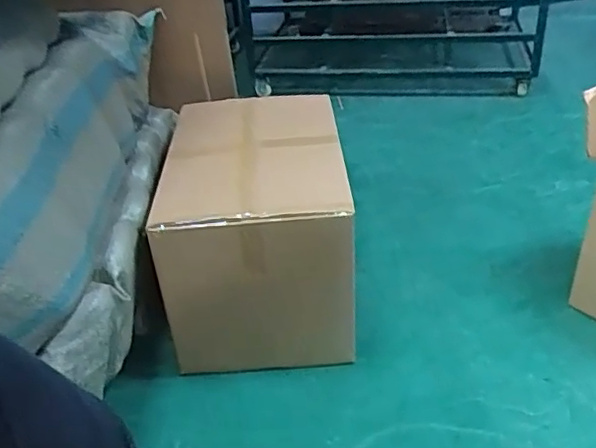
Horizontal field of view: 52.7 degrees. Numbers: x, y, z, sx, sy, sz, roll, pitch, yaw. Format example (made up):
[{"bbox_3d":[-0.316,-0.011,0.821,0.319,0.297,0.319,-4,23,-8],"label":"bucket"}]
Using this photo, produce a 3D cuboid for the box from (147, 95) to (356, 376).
[{"bbox_3d":[-0.092,-0.024,1.452,0.411,0.416,0.616,-4,34,2],"label":"box"}]

